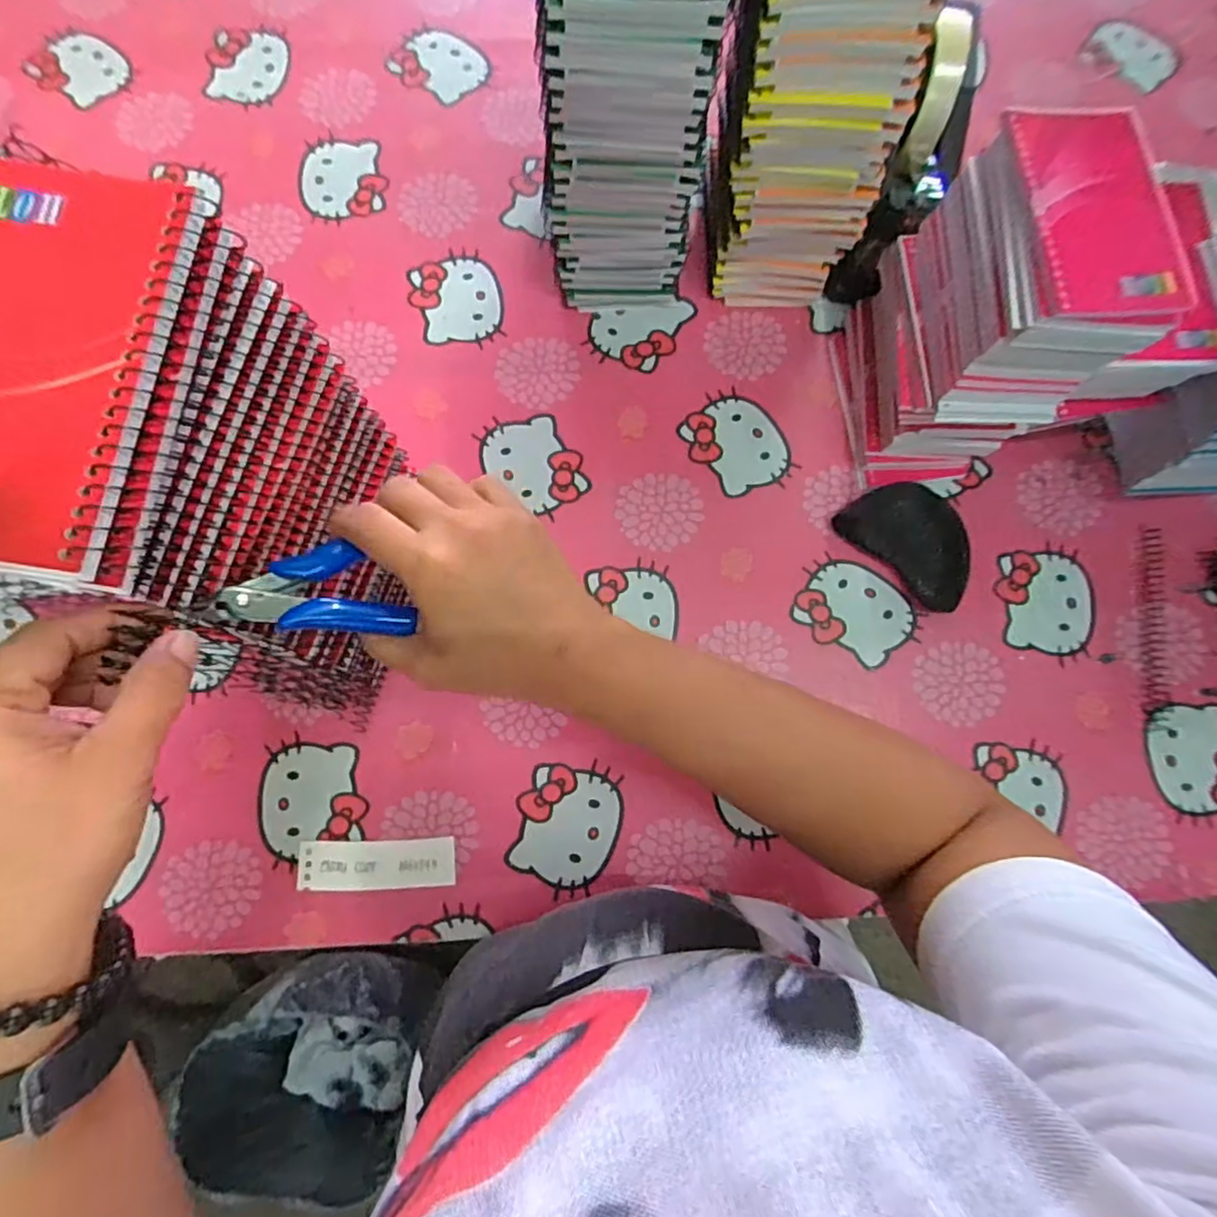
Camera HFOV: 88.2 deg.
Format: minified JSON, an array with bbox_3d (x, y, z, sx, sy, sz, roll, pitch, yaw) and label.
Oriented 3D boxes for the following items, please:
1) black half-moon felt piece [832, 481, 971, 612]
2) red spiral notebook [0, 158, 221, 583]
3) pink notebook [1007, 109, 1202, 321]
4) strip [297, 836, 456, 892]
[{"bbox_3d":[0.231,-0.054,0.473,0.104,0.011,0.065,43,96,12],"label":"black half-moon felt piece"},{"bbox_3d":[-0.185,-0.078,0.196,0.084,0.014,0.131,9,79,1],"label":"red spiral notebook"},{"bbox_3d":[0.273,-0.222,0.351,0.082,0.014,0.127,-2,79,-1],"label":"pink notebook"},{"bbox_3d":[-0.161,0.178,0.436,0.107,0.004,0.032,-2,79,-1],"label":"strip"}]

